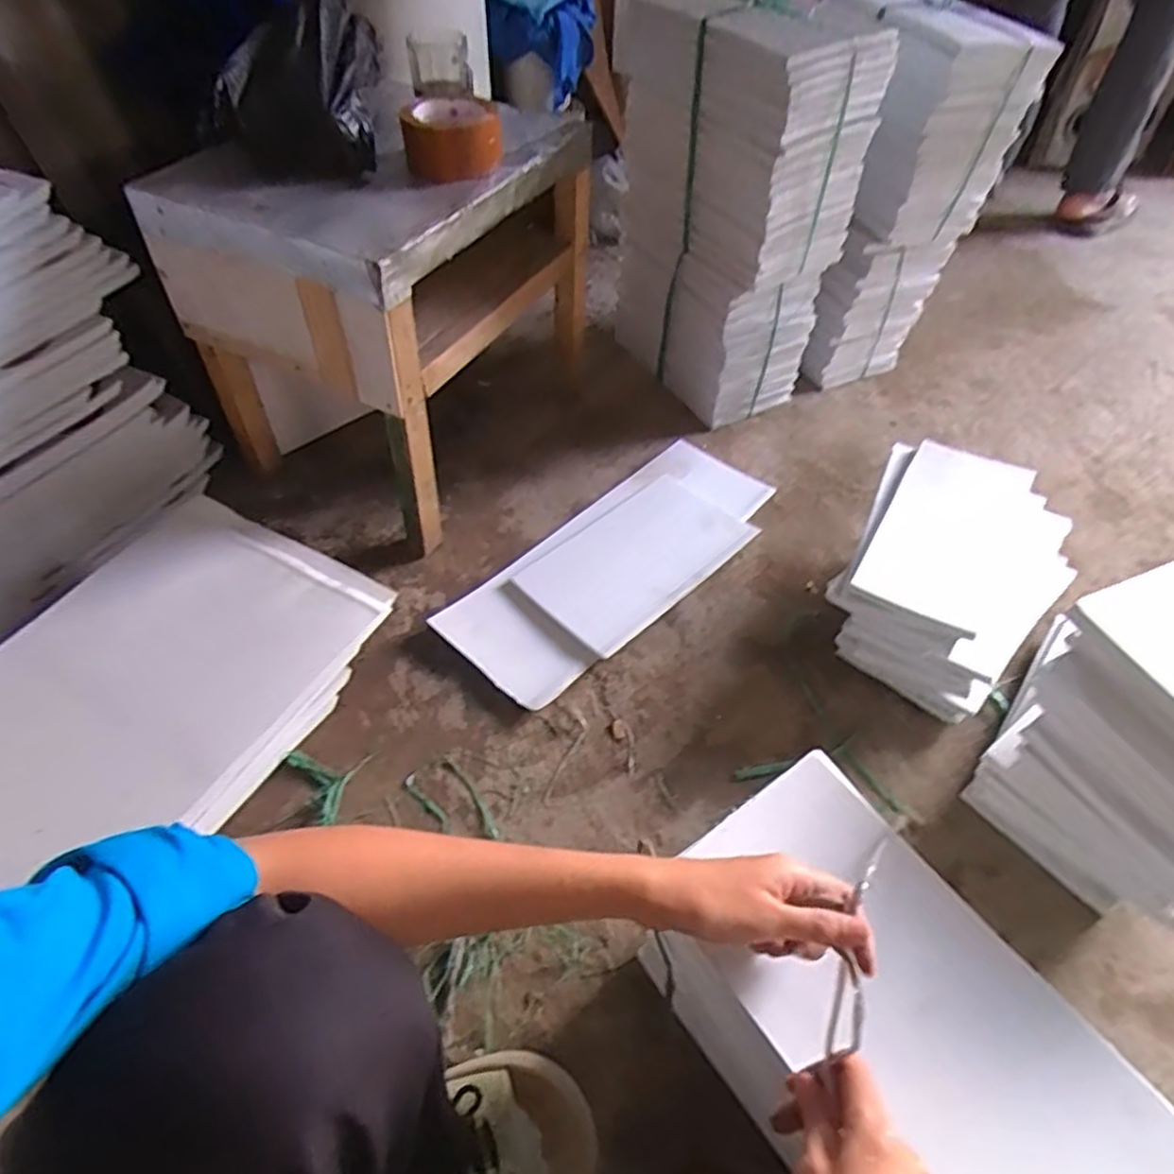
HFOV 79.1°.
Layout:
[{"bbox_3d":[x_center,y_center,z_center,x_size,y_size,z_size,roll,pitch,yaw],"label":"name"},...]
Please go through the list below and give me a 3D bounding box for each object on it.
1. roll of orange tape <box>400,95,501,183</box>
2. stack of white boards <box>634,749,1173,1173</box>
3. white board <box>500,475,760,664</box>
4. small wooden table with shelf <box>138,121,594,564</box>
[{"bbox_3d":[-0.147,-0.483,0.768,0.100,0.059,0.100,-11,52,-10],"label":"roll of orange tape"},{"bbox_3d":[0.182,0.299,0.478,0.146,0.215,0.277,-29,57,-22],"label":"stack of white boards"},{"bbox_3d":[0.063,-0.041,0.889,0.287,0.023,0.166,-37,55,-25],"label":"white board"},{"bbox_3d":[-0.227,-0.354,0.920,0.319,0.383,0.441,25,54,18],"label":"small wooden table with shelf"}]

